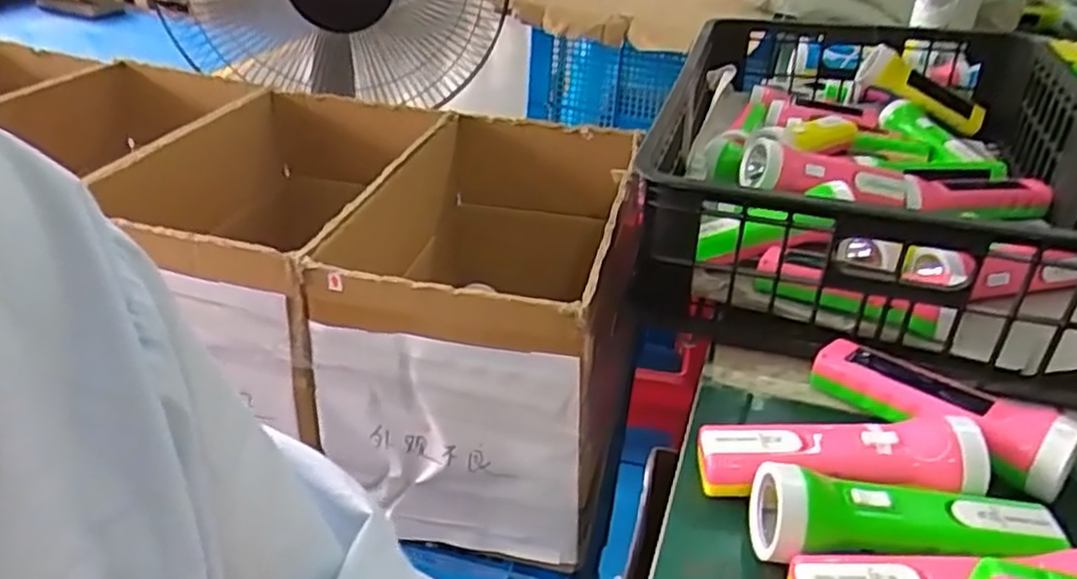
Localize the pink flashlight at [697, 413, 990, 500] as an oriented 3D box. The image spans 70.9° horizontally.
[{"bbox_3d":[0.183,0.103,0.458,0.162,0.044,0.047,4,32,0],"label":"pink flashlight"}]

